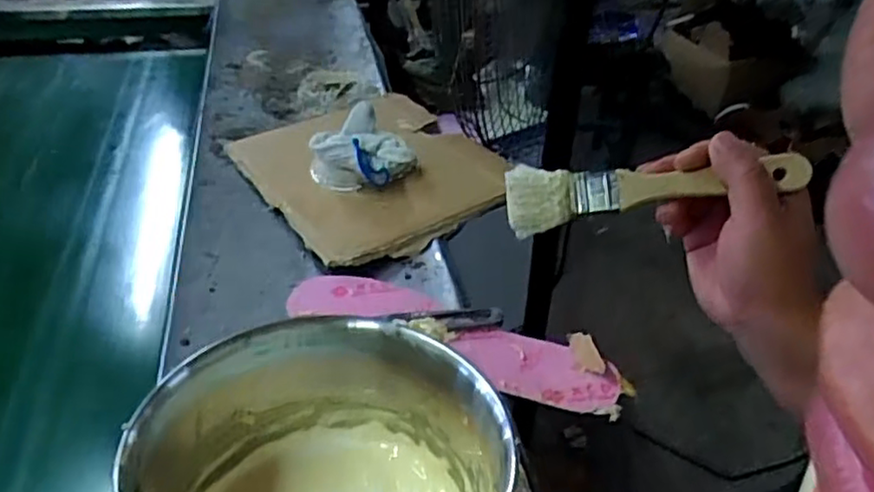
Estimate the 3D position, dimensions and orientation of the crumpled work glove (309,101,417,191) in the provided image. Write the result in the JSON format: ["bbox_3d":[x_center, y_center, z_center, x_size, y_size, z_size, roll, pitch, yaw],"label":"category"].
[{"bbox_3d":[-0.068,-0.097,0.681,0.090,0.060,0.105,20,44,20],"label":"crumpled work glove"}]

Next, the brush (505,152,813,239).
[{"bbox_3d":[0.119,-0.034,0.388,0.158,0.037,0.015,-7,-1,6],"label":"brush"}]

